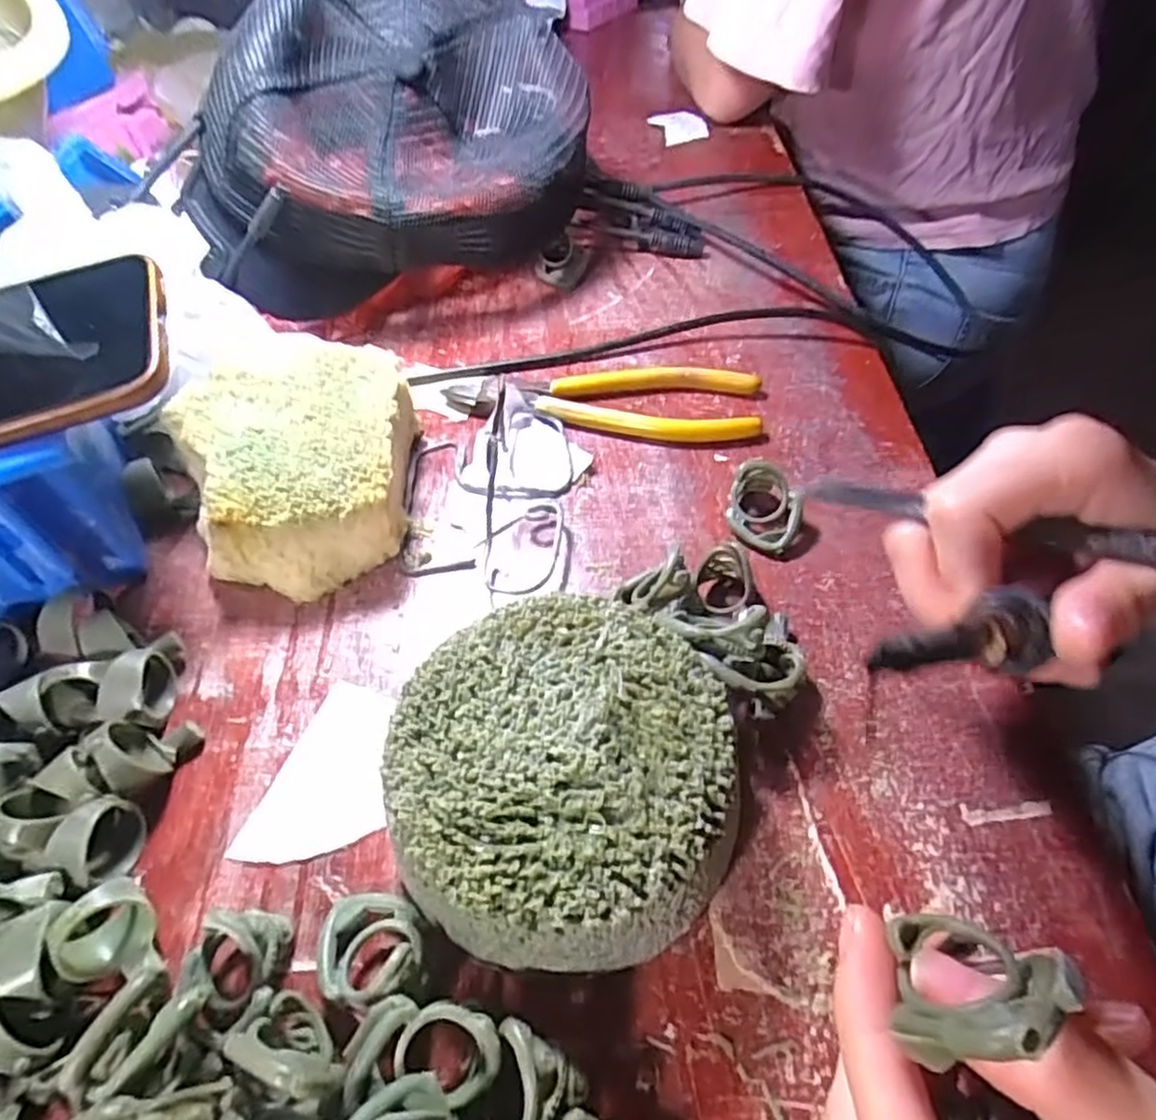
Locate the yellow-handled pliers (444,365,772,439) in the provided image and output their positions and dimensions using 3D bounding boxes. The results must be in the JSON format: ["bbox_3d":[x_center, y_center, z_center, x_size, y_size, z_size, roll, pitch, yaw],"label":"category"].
[{"bbox_3d":[0.011,-0.082,0.346,0.152,0.014,0.045,5,54,6],"label":"yellow-handled pliers"}]

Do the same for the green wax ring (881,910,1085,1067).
[{"bbox_3d":[0.075,0.080,0.128,0.025,0.028,0.029,14,55,12],"label":"green wax ring"}]

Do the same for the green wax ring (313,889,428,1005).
[{"bbox_3d":[-0.058,0.110,0.197,0.033,0.021,0.028,6,54,6],"label":"green wax ring"}]

